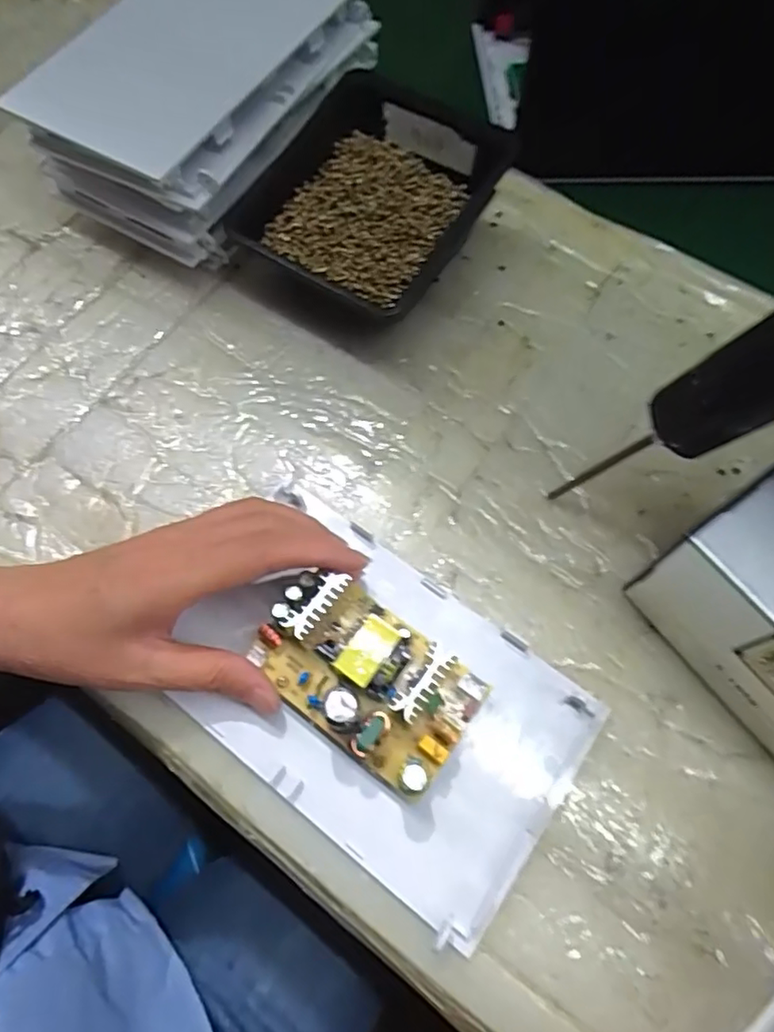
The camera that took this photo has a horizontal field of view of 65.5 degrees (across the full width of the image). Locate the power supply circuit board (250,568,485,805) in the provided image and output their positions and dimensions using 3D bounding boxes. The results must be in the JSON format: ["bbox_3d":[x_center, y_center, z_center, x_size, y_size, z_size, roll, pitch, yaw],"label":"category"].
[{"bbox_3d":[-0.009,0.070,0.266,0.097,0.035,0.060,35,71,14],"label":"power supply circuit board"}]

